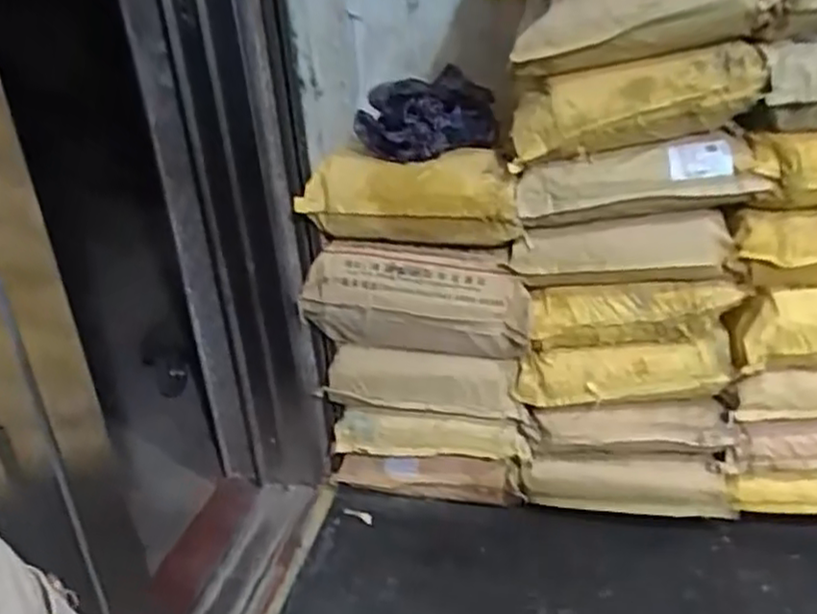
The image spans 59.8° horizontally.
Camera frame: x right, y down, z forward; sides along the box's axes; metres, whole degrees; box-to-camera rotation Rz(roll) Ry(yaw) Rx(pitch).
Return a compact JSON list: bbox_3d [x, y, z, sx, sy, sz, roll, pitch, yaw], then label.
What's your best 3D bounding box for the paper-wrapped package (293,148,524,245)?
[{"bbox_3d":[0.004,-0.215,1.407,0.415,0.163,0.195,4,25,18],"label":"paper-wrapped package"}]

